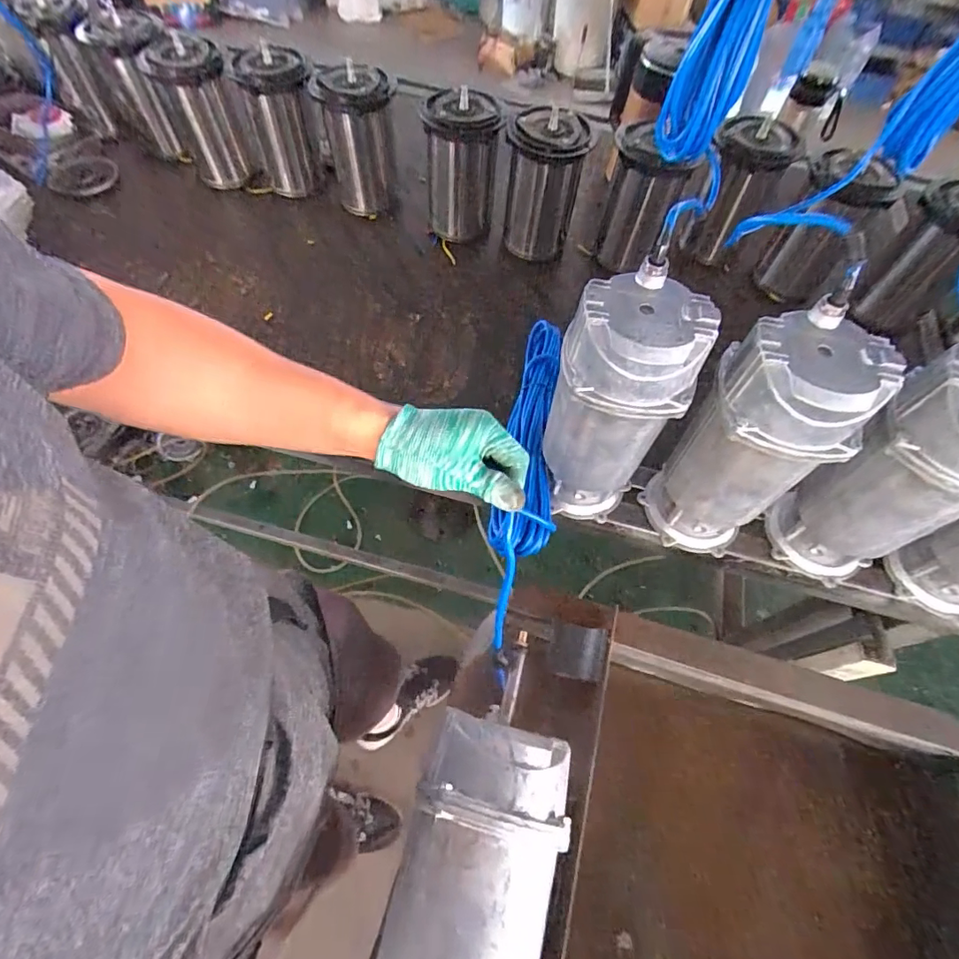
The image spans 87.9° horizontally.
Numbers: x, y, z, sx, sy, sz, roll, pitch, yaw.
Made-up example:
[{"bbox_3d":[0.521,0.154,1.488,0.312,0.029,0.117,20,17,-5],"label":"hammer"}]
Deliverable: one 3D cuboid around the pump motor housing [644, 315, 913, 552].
[{"bbox_3d":[0.290,-0.033,0.549,0.126,0.292,0.117,17,60,6],"label":"pump motor housing"}]

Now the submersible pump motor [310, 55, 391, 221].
[{"bbox_3d":[-0.221,-0.601,0.917,0.132,0.227,0.121,-4,60,-6],"label":"submersible pump motor"}]

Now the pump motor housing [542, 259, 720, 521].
[{"bbox_3d":[0.140,-0.071,0.559,0.133,0.289,0.112,27,62,12],"label":"pump motor housing"}]

